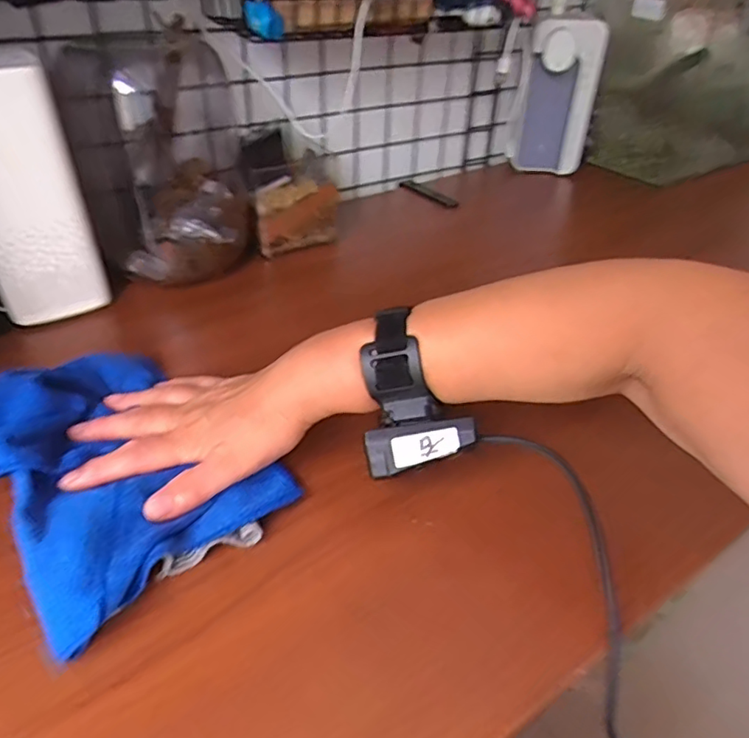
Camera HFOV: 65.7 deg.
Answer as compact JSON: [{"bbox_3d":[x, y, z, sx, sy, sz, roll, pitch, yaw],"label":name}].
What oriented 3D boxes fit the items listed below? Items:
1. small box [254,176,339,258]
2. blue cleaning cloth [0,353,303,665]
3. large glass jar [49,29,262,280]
[{"bbox_3d":[-0.082,-0.167,0.637,0.088,0.080,0.028,-23,44,-28],"label":"small box"},{"bbox_3d":[-0.167,0.050,0.367,0.195,0.044,0.146,32,47,33],"label":"blue cleaning cloth"},{"bbox_3d":[-0.208,-0.218,0.583,0.153,0.193,0.166,-8,39,-12],"label":"large glass jar"}]

